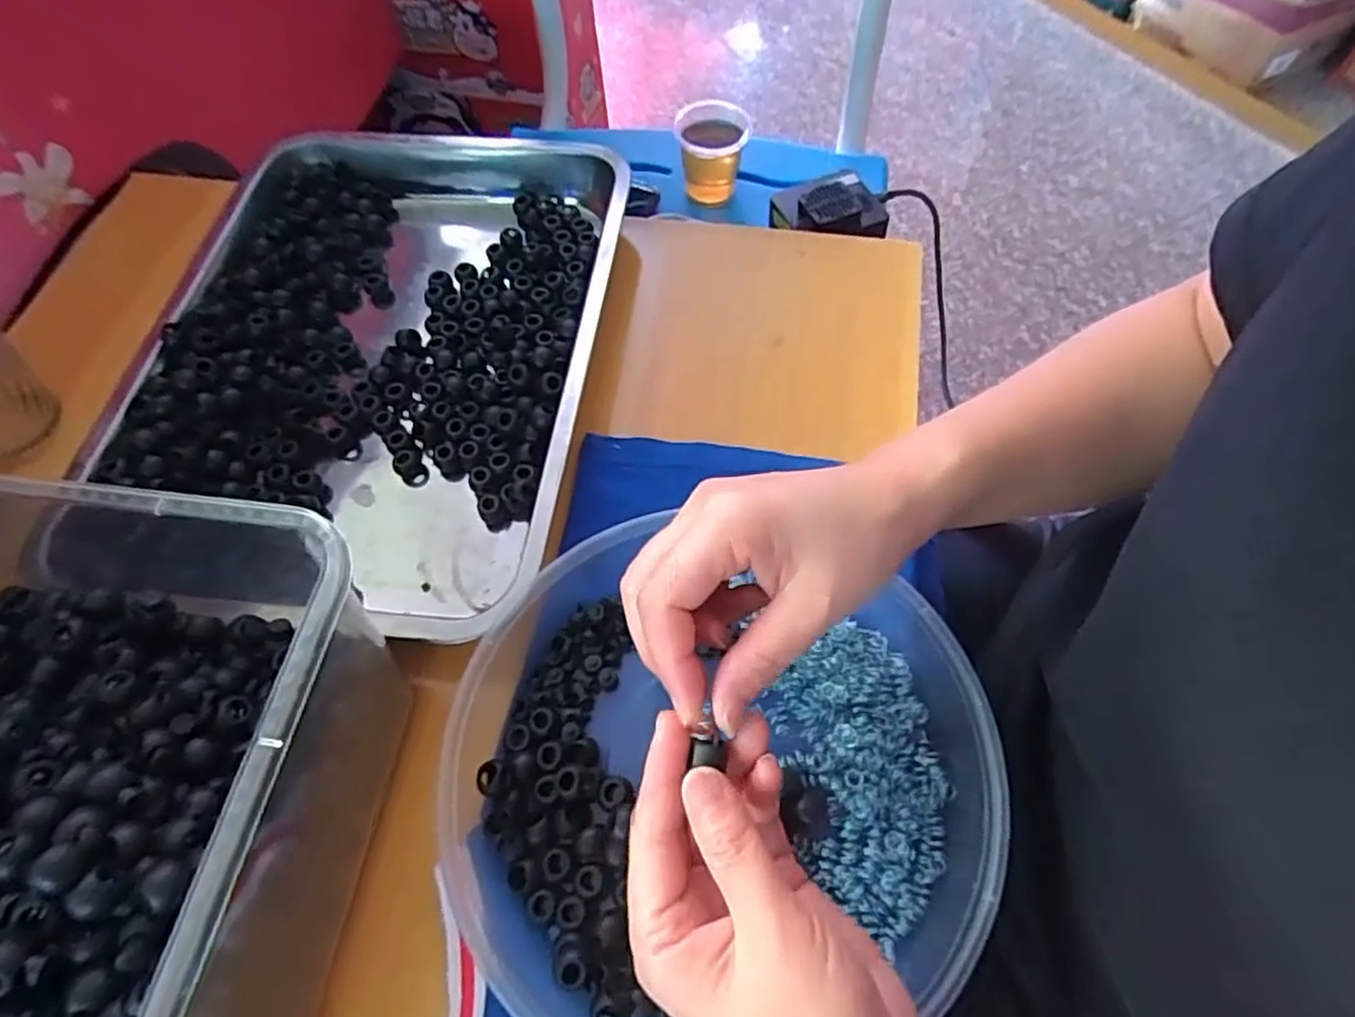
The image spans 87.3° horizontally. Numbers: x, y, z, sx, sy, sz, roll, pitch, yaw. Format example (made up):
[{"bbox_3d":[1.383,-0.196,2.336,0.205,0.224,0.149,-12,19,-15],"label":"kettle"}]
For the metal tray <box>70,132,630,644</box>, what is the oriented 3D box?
[{"bbox_3d":[-0.190,-0.100,0.425,0.276,0.052,0.338,5,62,5],"label":"metal tray"}]

